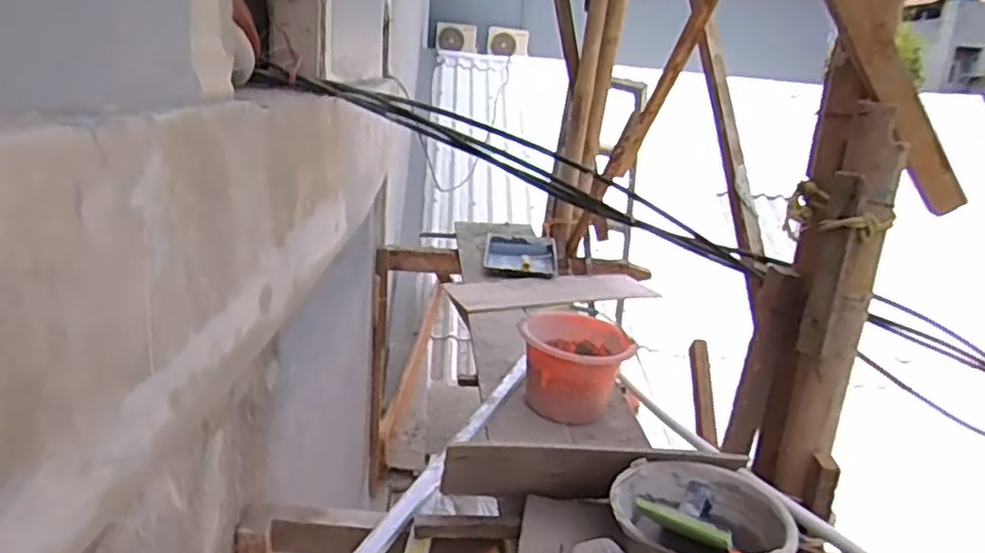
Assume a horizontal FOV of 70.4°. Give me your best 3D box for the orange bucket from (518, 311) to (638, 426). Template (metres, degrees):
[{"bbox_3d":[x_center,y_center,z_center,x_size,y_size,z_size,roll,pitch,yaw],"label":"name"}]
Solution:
[{"bbox_3d":[0.195,0.221,1.736,0.265,0.191,0.275,5,17,-2],"label":"orange bucket"}]

